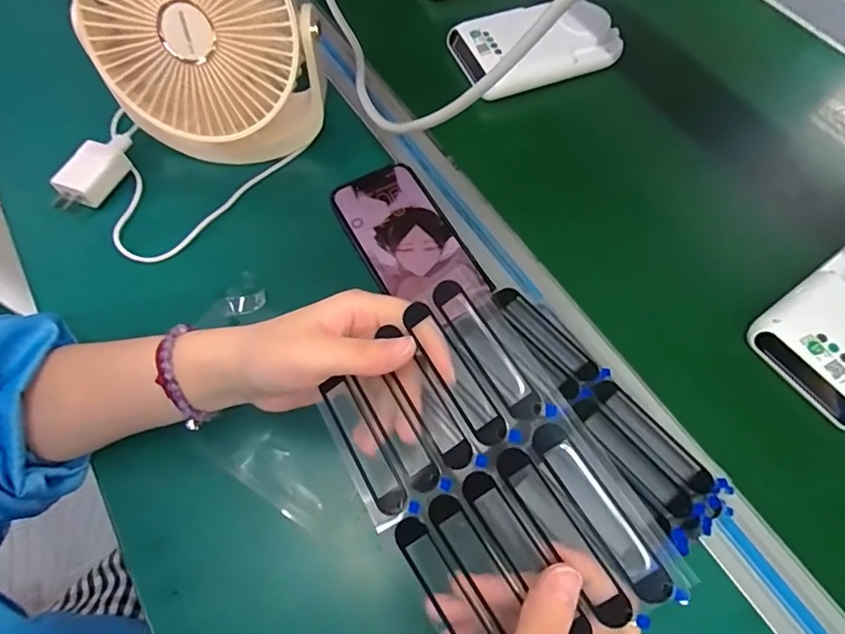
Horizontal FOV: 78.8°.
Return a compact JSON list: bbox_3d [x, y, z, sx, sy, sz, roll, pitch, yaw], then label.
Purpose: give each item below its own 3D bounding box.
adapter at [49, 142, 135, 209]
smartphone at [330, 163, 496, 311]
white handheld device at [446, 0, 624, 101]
[{"bbox_3d":[-0.270,-0.113,0.419,0.034,0.023,0.062,24,67,11],"label":"adapter"},{"bbox_3d":[-0.011,-0.060,0.405,0.074,0.008,0.142,-27,68,-12],"label":"smartphone"},{"bbox_3d":[0.115,-0.259,0.493,0.163,0.043,0.070,-18,66,-8],"label":"white handheld device"}]

